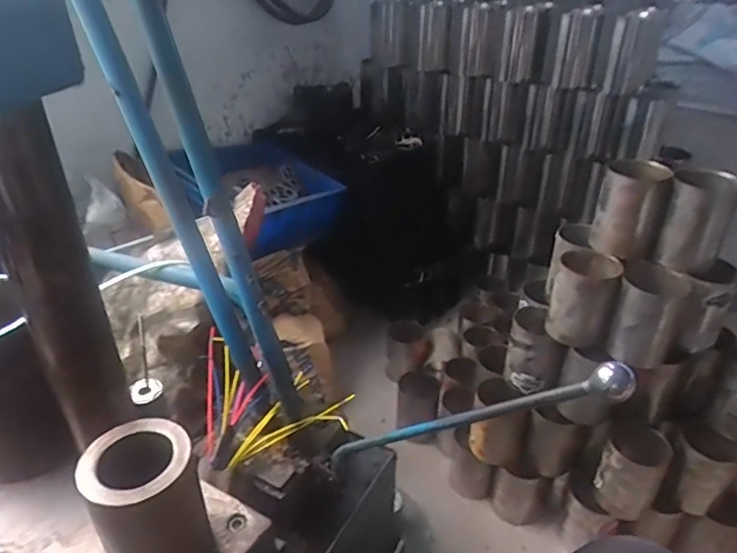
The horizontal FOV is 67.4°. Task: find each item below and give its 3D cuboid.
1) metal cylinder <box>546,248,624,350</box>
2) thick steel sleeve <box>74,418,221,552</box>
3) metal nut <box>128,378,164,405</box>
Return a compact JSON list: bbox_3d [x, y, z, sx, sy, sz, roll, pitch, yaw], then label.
[{"bbox_3d":[0.341,0.034,0.879,0.094,0.124,0.087,17,36,26],"label":"metal cylinder"},{"bbox_3d":[-0.192,0.208,0.488,0.090,0.133,0.091,-15,35,-23],"label":"thick steel sleeve"},{"bbox_3d":[-0.246,0.125,0.610,0.033,0.007,0.030,-14,50,-27],"label":"metal nut"}]

